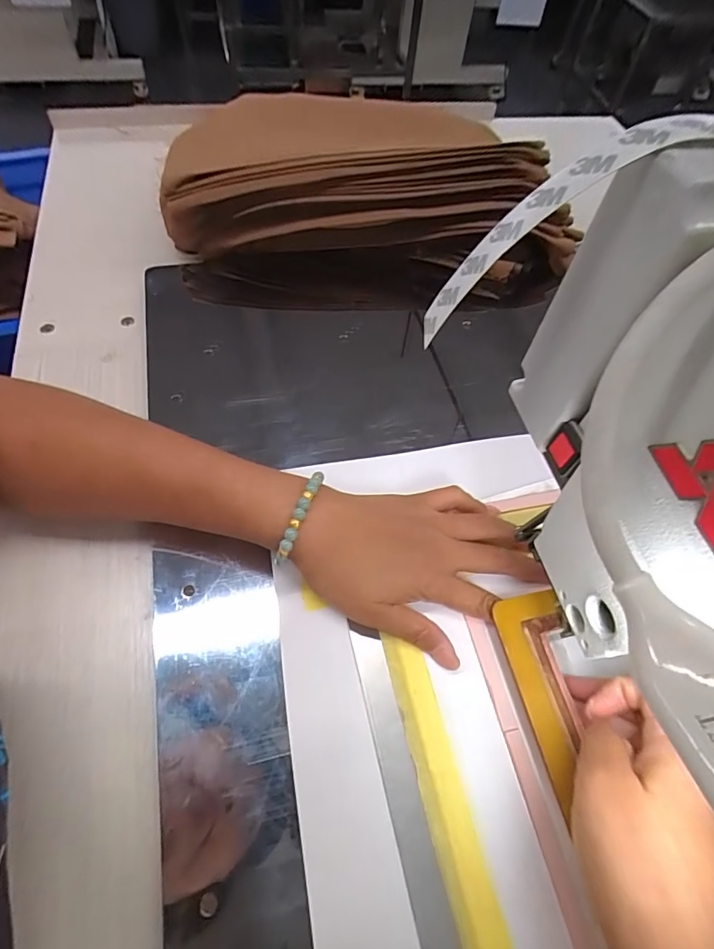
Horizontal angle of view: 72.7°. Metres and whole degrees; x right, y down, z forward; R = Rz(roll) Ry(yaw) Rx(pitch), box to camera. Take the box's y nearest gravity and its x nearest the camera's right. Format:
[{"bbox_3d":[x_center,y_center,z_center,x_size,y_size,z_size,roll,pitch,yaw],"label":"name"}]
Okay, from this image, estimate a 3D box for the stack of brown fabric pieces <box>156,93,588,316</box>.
[{"bbox_3d":[0.009,-0.249,0.477,0.394,0.178,0.080,3,58,-3],"label":"stack of brown fabric pieces"}]

